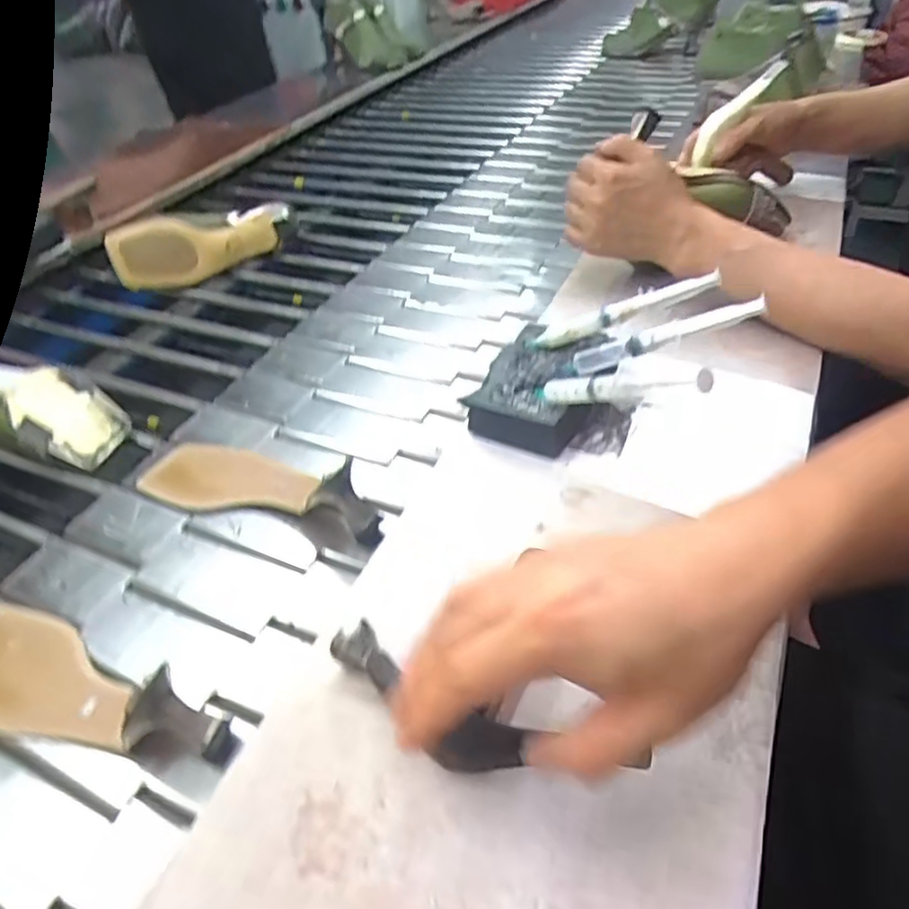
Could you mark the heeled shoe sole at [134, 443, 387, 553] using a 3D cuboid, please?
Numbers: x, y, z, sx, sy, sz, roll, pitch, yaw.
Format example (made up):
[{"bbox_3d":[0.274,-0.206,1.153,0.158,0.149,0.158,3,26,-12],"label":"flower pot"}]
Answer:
[{"bbox_3d":[-0.163,0.014,0.565,0.225,0.061,0.066,12,44,19],"label":"heeled shoe sole"}]

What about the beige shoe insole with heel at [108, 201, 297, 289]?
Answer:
[{"bbox_3d":[-0.326,-0.279,0.905,0.240,0.084,0.064,-25,44,-21],"label":"beige shoe insole with heel"}]

